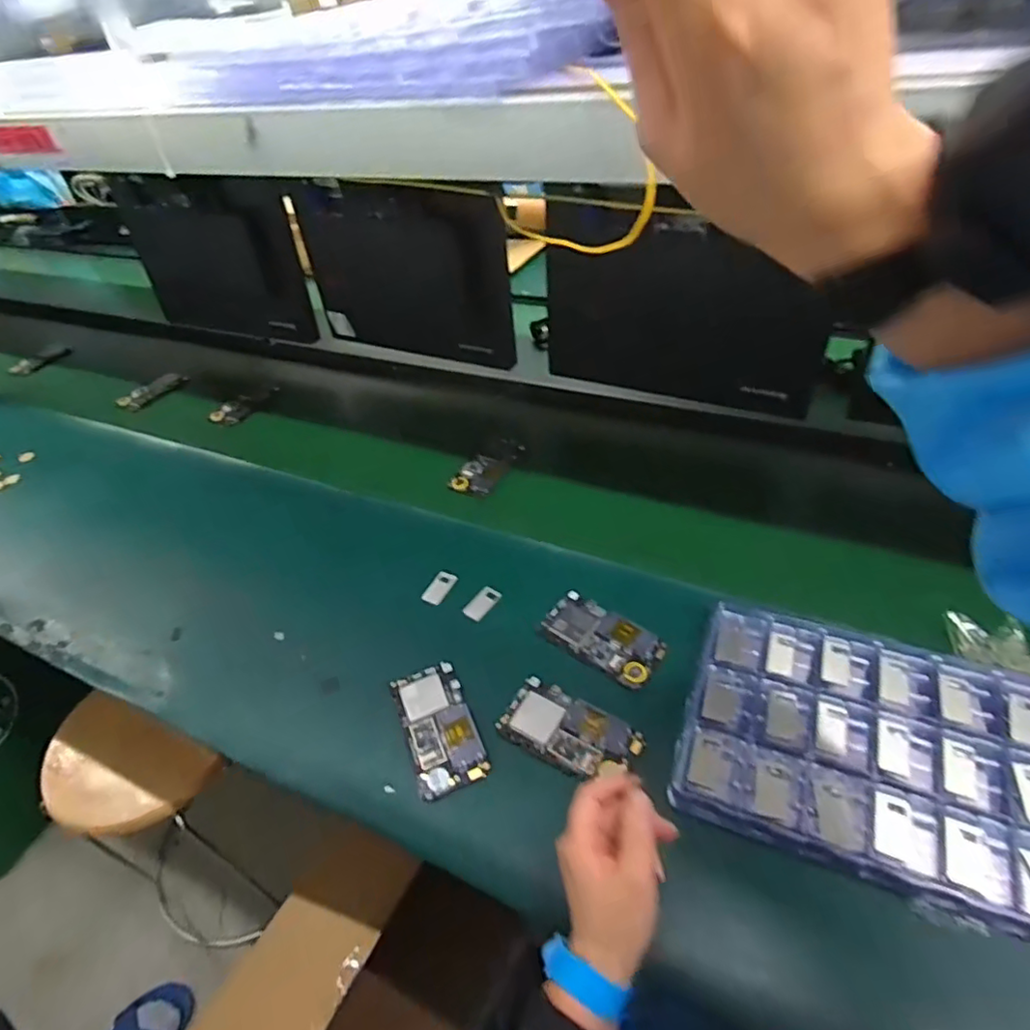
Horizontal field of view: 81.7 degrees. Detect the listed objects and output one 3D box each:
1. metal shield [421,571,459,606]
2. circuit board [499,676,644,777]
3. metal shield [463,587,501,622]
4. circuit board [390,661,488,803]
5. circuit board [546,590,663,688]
[{"bbox_3d":[-0.089,0.085,0.696,0.027,0.005,0.046,16,48,23],"label":"metal shield"},{"bbox_3d":[0.050,0.202,0.556,0.124,0.010,0.065,18,49,24],"label":"circuit board"},{"bbox_3d":[-0.037,0.100,0.674,0.026,0.004,0.046,24,52,29],"label":"metal shield"},{"bbox_3d":[-0.073,0.203,0.573,0.064,0.012,0.125,-19,45,-13],"label":"circuit board"},{"bbox_3d":[0.092,0.127,0.626,0.123,0.011,0.069,25,52,29],"label":"circuit board"}]

